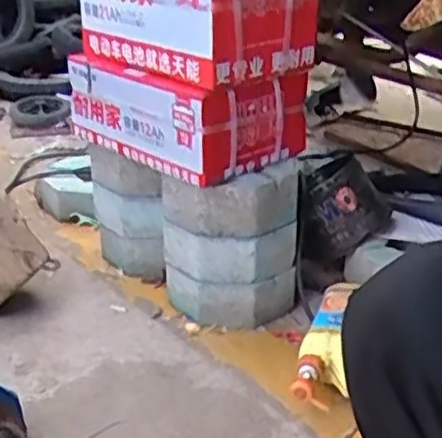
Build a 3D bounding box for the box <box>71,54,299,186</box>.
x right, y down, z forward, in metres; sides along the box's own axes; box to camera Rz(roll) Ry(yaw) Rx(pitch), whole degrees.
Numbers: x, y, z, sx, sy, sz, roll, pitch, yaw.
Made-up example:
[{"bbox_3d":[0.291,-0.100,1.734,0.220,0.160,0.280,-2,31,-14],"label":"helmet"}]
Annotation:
[{"bbox_3d":[-0.056,-0.181,1.116,0.214,0.131,0.319,-21,34,-38],"label":"box"}]

